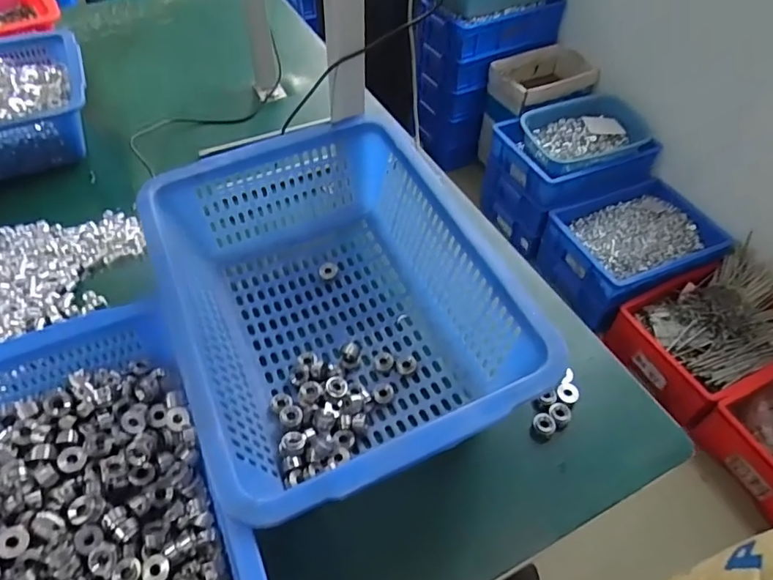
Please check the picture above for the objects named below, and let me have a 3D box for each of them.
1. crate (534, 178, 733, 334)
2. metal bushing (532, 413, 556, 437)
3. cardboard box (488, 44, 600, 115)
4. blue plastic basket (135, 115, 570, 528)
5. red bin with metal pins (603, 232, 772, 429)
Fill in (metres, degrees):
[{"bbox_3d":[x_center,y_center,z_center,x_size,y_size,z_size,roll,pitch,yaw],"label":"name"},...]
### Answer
[{"bbox_3d":[0.750,-0.132,1.608,0.525,0.180,0.334,-22,55,-19],"label":"crate"},{"bbox_3d":[0.143,0.123,0.473,0.019,0.012,0.019,32,56,22],"label":"metal bushing"},{"bbox_3d":[0.547,-0.731,1.778,0.367,0.091,0.227,-19,54,-17],"label":"cardboard box"},{"bbox_3d":[-0.053,0.012,0.483,0.265,0.119,0.351,-22,55,-19],"label":"blue plastic basket"},{"bbox_3d":[0.914,0.091,1.410,0.513,0.192,0.348,-20,54,-17],"label":"red bin with metal pins"}]

